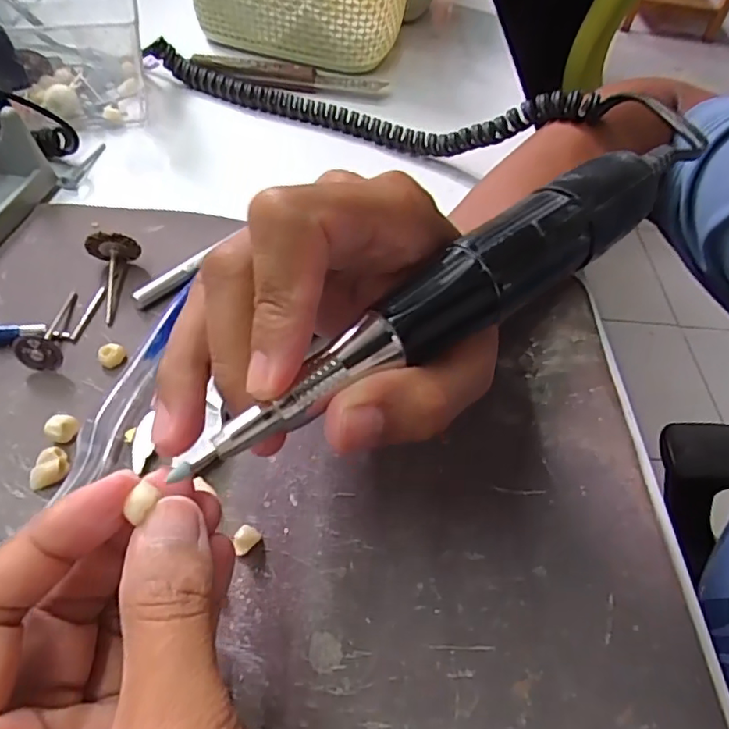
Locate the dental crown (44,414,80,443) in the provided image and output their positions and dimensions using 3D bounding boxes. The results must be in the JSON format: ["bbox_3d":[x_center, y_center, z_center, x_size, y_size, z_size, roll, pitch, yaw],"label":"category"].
[{"bbox_3d":[-0.113,0.024,0.214,0.011,0.008,0.008,-35,62,-30],"label":"dental crown"}]

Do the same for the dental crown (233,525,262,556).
[{"bbox_3d":[-0.041,0.060,0.194,0.007,0.007,0.010,31,55,18],"label":"dental crown"}]

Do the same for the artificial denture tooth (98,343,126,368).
[{"bbox_3d":[-0.106,-0.004,0.238,0.010,0.008,0.007,-21,56,-22],"label":"artificial denture tooth"}]

